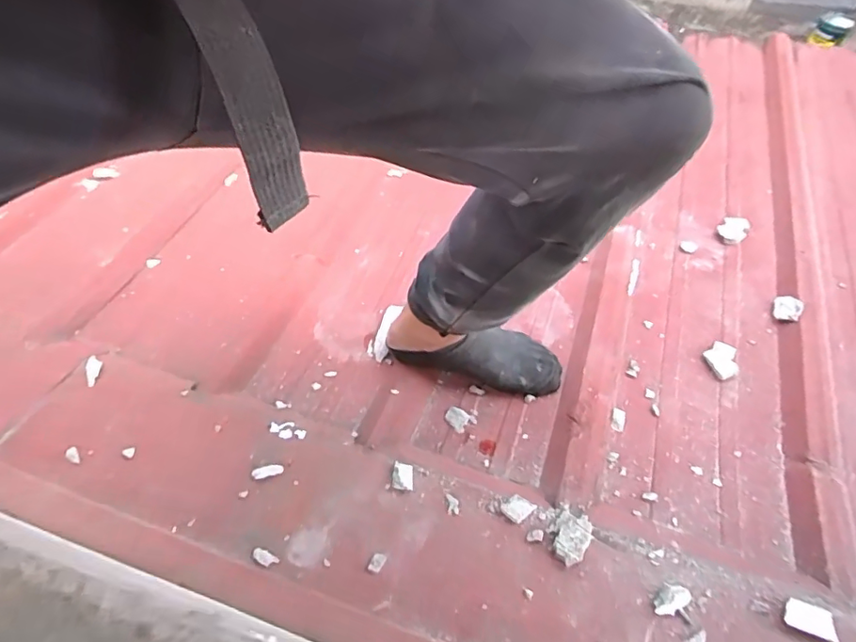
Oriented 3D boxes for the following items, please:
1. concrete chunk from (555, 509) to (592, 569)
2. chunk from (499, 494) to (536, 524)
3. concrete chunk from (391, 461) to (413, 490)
[{"bbox_3d":[0.163,0.241,0.600,0.038,0.010,0.061,10,50,9],"label":"concrete chunk"},{"bbox_3d":[0.104,0.213,0.620,0.033,0.016,0.029,-38,61,-21],"label":"chunk"},{"bbox_3d":[-0.031,0.185,0.643,0.025,0.007,0.036,-3,55,1],"label":"concrete chunk"}]

